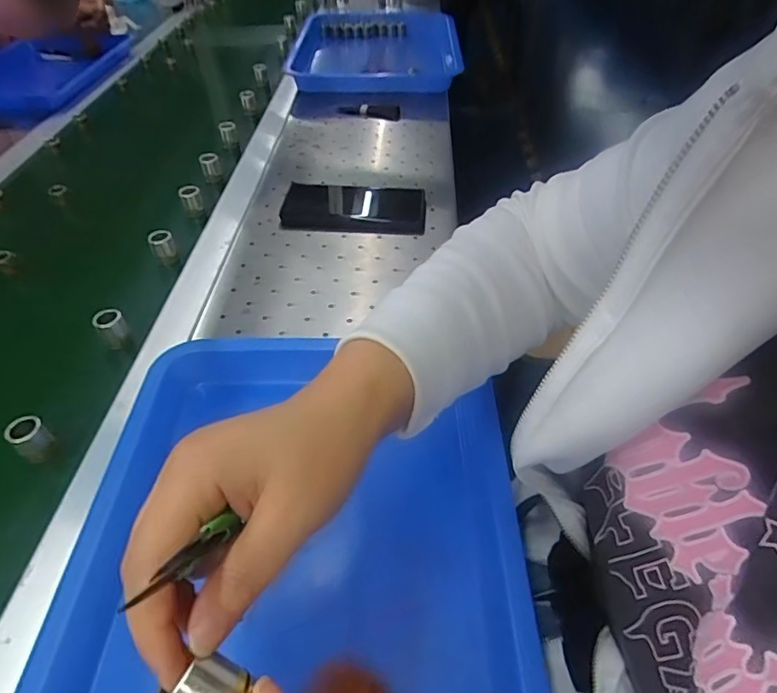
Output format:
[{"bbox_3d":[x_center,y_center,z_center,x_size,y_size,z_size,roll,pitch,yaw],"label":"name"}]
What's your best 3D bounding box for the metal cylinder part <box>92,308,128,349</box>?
[{"bbox_3d":[-0.242,-0.016,0.470,0.022,0.031,0.017,-32,53,-25],"label":"metal cylinder part"}]

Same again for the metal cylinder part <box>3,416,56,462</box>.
[{"bbox_3d":[-0.260,0.066,0.389,0.019,0.026,0.023,30,55,27],"label":"metal cylinder part"}]

